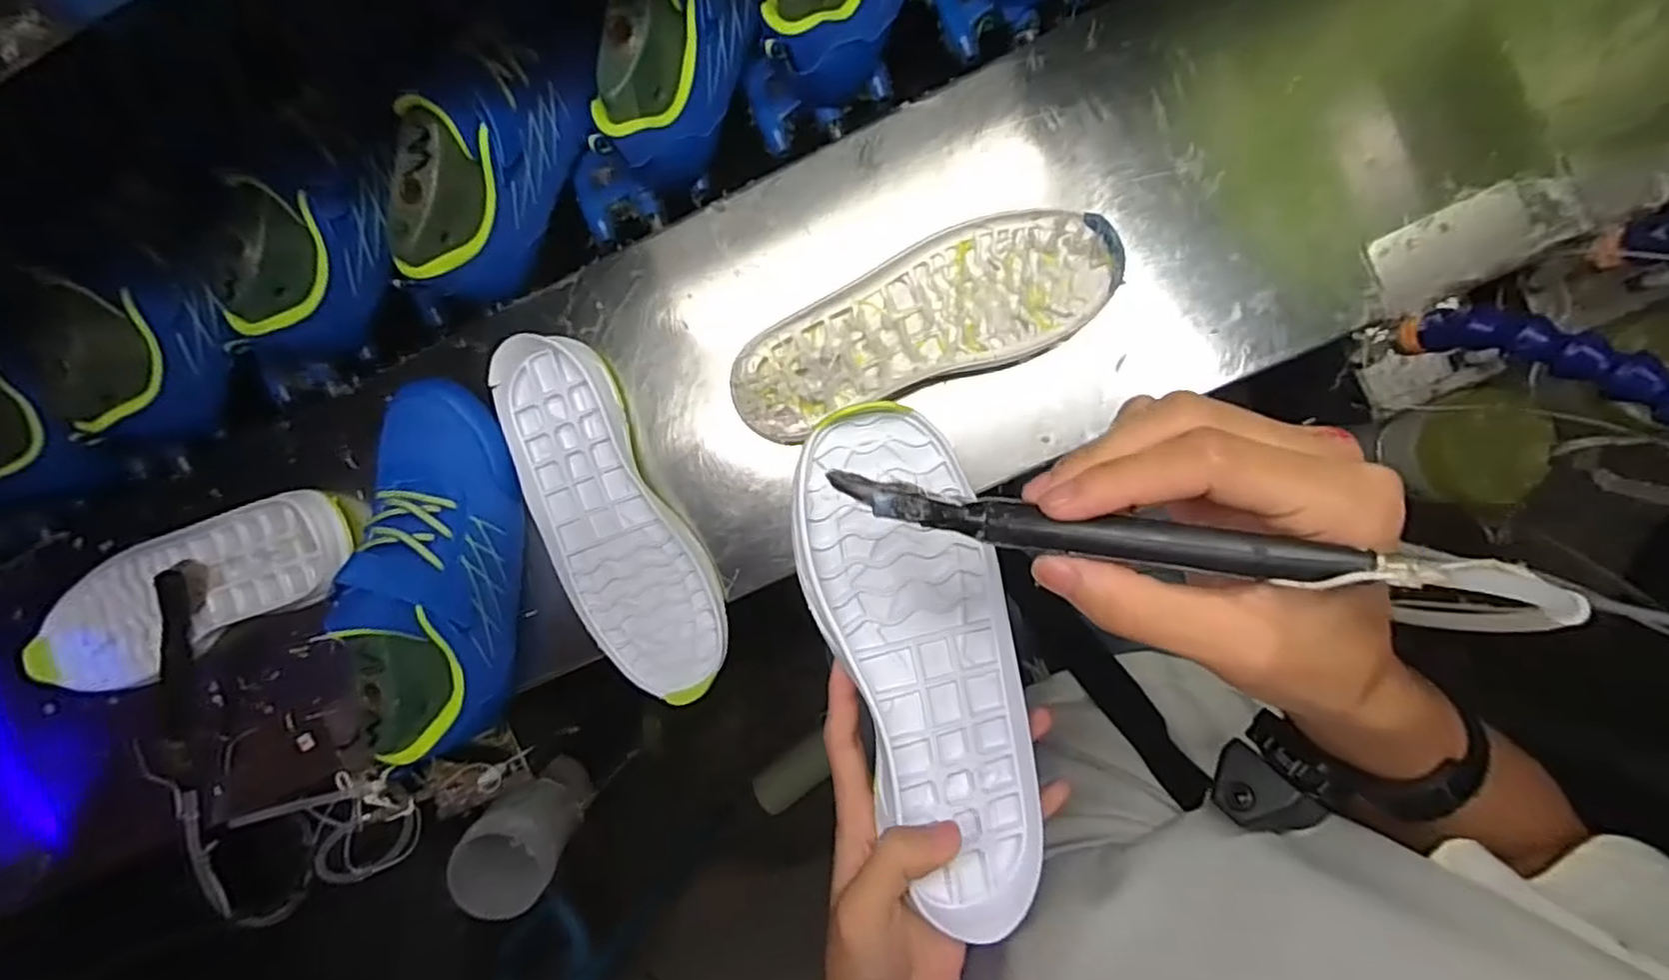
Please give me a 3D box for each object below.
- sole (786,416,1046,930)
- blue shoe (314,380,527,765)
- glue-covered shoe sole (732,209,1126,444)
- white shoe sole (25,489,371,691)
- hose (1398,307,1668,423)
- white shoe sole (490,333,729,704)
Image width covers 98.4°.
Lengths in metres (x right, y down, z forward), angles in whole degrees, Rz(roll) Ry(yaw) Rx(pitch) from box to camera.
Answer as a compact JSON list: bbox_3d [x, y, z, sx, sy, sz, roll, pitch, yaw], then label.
[{"bbox_3d":[0.046,0.080,0.337,0.084,0.034,0.239,-18,93,2],"label":"sole"},{"bbox_3d":[-0.246,0.049,0.452,0.073,0.099,0.223,-1,94,1],"label":"blue shoe"},{"bbox_3d":[0.052,-0.102,0.447,0.233,0.047,0.085,-24,93,2],"label":"glue-covered shoe sole"},{"bbox_3d":[-0.451,0.068,0.505,0.259,0.025,0.090,-25,93,2],"label":"white shoe sole"},{"bbox_3d":[0.373,-0.053,0.349,0.019,0.189,0.040,-42,134,3],"label":"hose"},{"bbox_3d":[-0.149,0.018,0.474,0.090,0.023,0.249,-28,93,2],"label":"white shoe sole"}]

